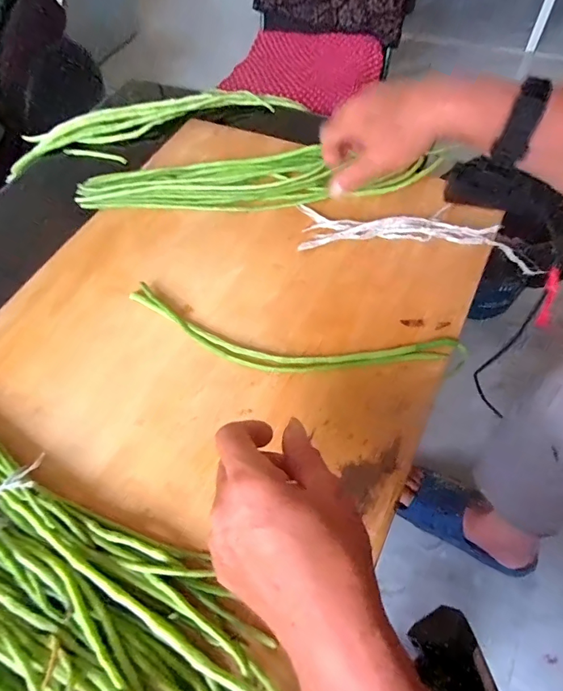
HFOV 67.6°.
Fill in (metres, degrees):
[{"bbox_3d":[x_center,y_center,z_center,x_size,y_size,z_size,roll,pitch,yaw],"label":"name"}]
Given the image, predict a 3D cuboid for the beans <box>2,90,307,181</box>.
[{"bbox_3d":[-0.215,-0.364,0.712,0.490,0.054,0.103,-10,59,0],"label":"beans"}]

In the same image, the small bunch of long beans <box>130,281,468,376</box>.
[{"bbox_3d":[0.000,-0.006,0.450,0.366,0.023,0.071,12,61,9],"label":"small bunch of long beans"}]

